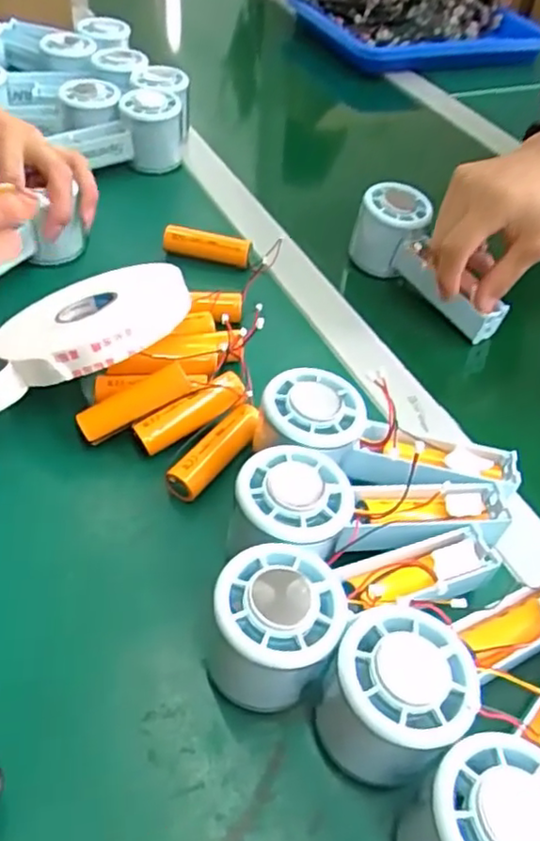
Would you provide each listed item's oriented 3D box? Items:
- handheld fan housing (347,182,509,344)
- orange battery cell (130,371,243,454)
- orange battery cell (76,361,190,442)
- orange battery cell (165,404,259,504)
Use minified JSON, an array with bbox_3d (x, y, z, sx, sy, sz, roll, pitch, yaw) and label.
[{"bbox_3d":[0.126,-0.126,0.527,0.060,0.069,0.142,-26,55,-27],"label":"handheld fan housing"},{"bbox_3d":[-0.048,-0.006,0.400,0.071,0.018,0.021,-32,57,-11],"label":"orange battery cell"},{"bbox_3d":[-0.083,-0.010,0.401,0.070,0.014,0.022,-29,55,-8],"label":"orange battery cell"},{"bbox_3d":[-0.031,0.019,0.394,0.019,0.023,0.070,32,51,21],"label":"orange battery cell"}]

